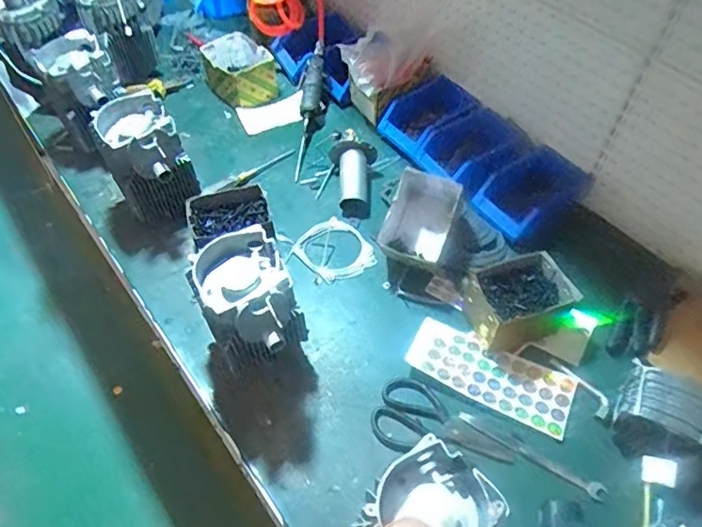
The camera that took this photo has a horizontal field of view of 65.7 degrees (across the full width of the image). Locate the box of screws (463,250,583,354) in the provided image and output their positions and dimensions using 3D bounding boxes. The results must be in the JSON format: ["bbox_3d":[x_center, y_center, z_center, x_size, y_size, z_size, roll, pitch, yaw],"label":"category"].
[{"bbox_3d":[0.260,0.060,0.864,0.155,0.093,0.110,-17,55,-14],"label":"box of screws"}]

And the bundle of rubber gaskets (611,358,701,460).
[{"bbox_3d":[0.414,0.208,0.728,0.118,0.097,0.089,25,56,17],"label":"bundle of rubber gaskets"}]

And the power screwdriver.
[{"bbox_3d":[-0.093,-0.327,1.158,0.055,0.043,0.343,7,73,4],"label":"power screwdriver"}]

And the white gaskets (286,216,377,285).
[{"bbox_3d":[-0.034,-0.023,0.973,0.138,0.013,0.137,1,53,-1],"label":"white gaskets"}]

